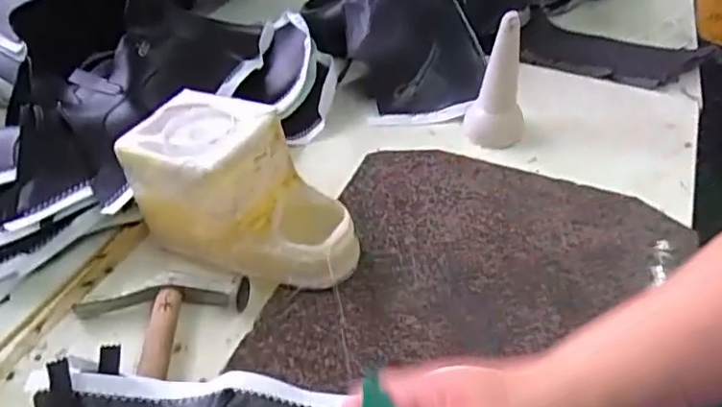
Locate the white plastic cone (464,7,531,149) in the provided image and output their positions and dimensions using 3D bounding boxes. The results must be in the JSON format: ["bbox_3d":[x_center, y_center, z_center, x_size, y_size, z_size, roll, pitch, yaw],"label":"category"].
[{"bbox_3d":[0.157,-0.144,0.666,0.064,0.129,0.058,7,44,10],"label":"white plastic cone"}]

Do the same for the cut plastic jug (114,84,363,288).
[{"bbox_3d":[-0.100,-0.009,0.538,0.200,0.119,0.104,20,48,23],"label":"cut plastic jug"}]

